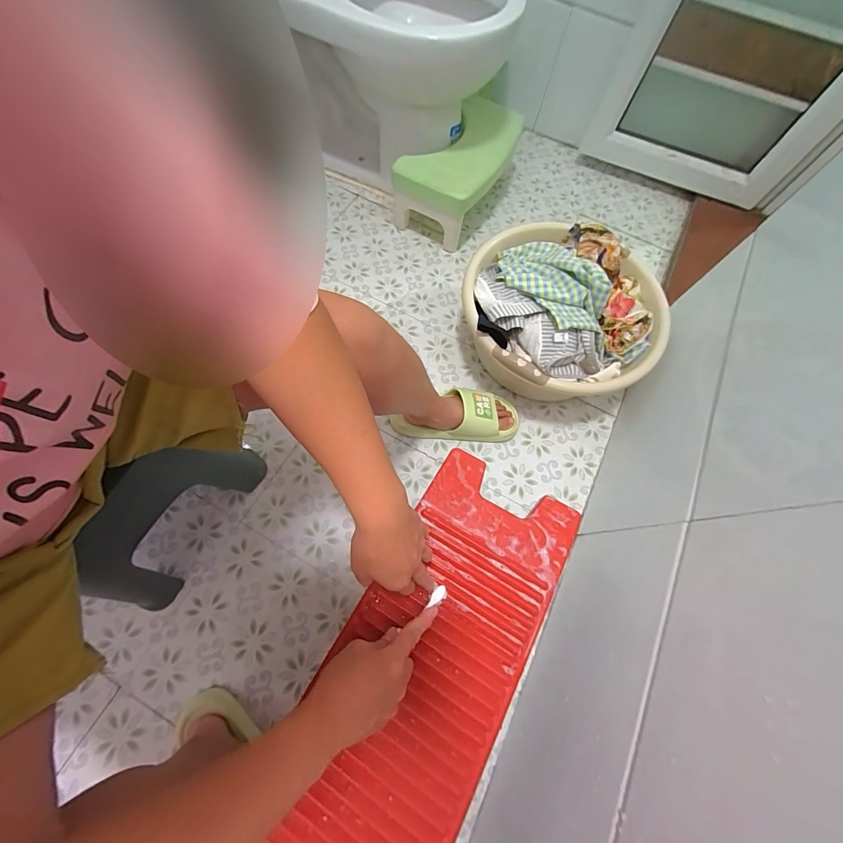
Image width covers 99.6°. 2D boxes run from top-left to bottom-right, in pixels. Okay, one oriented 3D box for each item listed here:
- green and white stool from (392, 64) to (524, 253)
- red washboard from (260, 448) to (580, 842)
[{"bbox_3d":[0.131,-0.691,0.995,0.241,0.192,0.422,38,71,10],"label":"green and white stool"},{"bbox_3d":[-0.032,0.335,0.379,0.193,0.031,0.634,29,70,9],"label":"red washboard"}]

